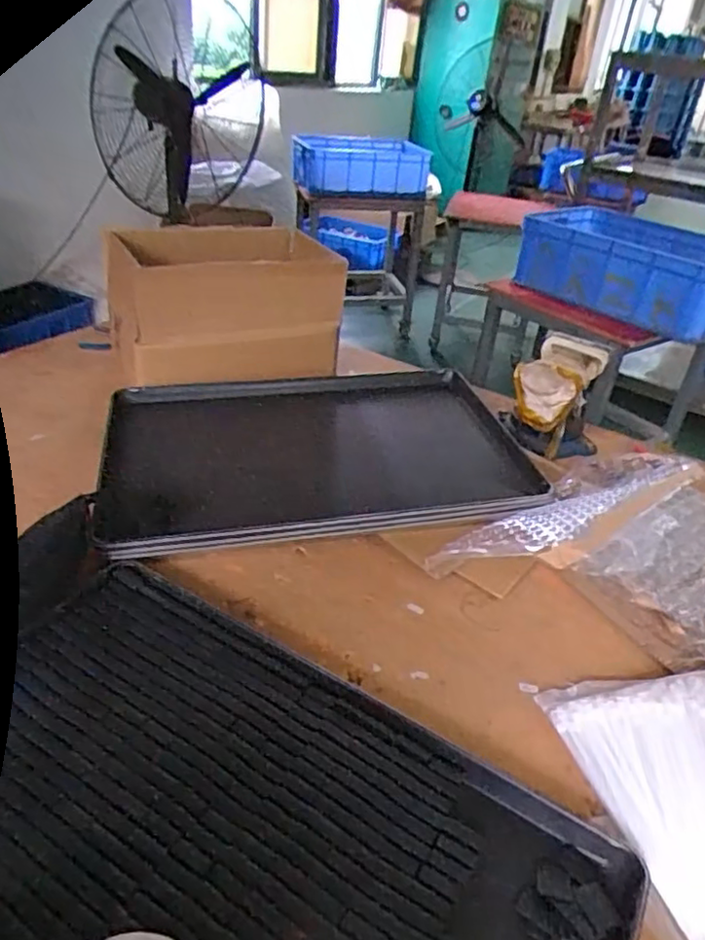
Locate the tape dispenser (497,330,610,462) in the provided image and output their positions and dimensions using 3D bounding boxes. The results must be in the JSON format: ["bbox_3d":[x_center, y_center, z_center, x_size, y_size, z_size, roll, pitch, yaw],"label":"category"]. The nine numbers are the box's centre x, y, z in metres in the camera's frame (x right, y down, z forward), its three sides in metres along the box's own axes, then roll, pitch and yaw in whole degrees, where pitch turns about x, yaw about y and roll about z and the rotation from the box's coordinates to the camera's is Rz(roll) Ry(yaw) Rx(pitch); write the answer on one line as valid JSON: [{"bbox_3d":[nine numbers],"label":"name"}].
[{"bbox_3d":[0.343,-0.119,1.085,0.151,0.143,0.207,18,36,18],"label":"tape dispenser"}]

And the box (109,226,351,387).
[{"bbox_3d":[-0.227,-0.312,1.159,0.386,0.239,0.236,-6,36,-15],"label":"box"}]

